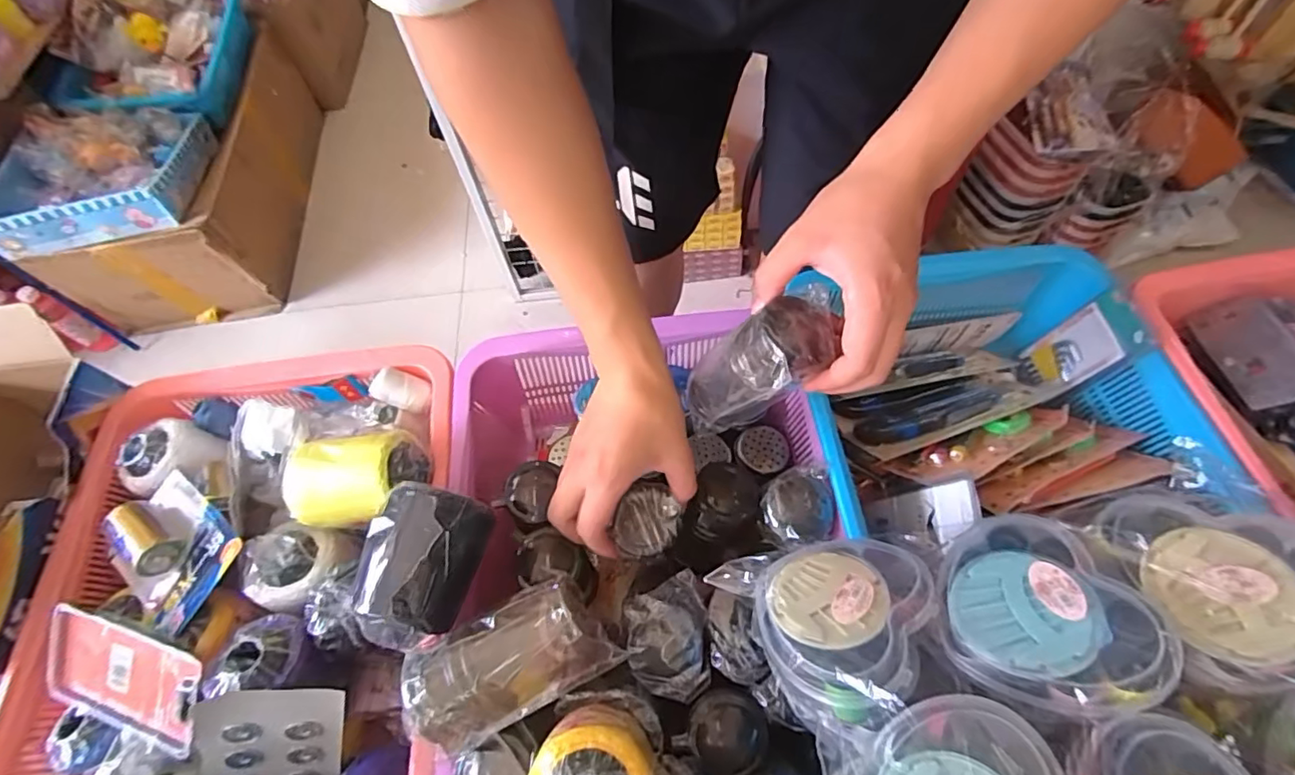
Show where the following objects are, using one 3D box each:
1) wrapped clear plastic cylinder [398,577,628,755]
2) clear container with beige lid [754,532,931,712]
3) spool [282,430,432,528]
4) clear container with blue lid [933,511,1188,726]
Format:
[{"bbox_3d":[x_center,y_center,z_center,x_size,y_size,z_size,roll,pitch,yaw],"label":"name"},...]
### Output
[{"bbox_3d":[-0.089,0.183,0.376,0.125,0.065,0.065,-25,62,-10],"label":"wrapped clear plastic cylinder"},{"bbox_3d":[0.114,0.140,0.329,0.090,0.053,0.103,15,41,42],"label":"clear container with beige lid"},{"bbox_3d":[-0.229,0.070,0.440,0.098,0.053,0.060,-3,60,2],"label":"spool"},{"bbox_3d":[0.213,0.122,0.300,0.099,0.048,0.099,9,50,43],"label":"clear container with blue lid"}]

